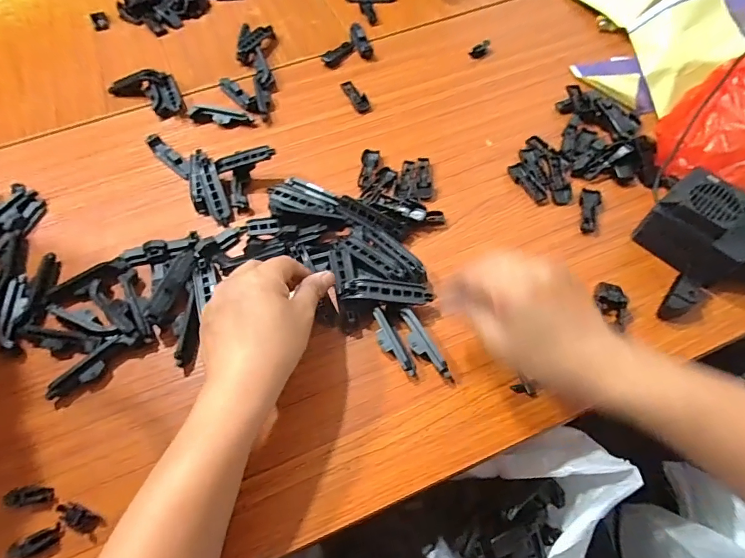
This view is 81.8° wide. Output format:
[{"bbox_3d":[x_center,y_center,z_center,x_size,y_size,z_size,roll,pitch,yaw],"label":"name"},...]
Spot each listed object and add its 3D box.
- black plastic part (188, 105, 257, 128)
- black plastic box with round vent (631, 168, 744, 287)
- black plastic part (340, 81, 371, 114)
[{"bbox_3d":[-0.171,-0.183,0.486,0.075,0.014,0.015,10,61,9],"label":"black plastic part"},{"bbox_3d":[0.283,-0.046,0.362,0.069,0.059,0.074,-34,64,-16],"label":"black plastic box with round vent"},{"bbox_3d":[-0.019,-0.211,0.497,0.017,0.007,0.050,-25,62,-11],"label":"black plastic part"}]

